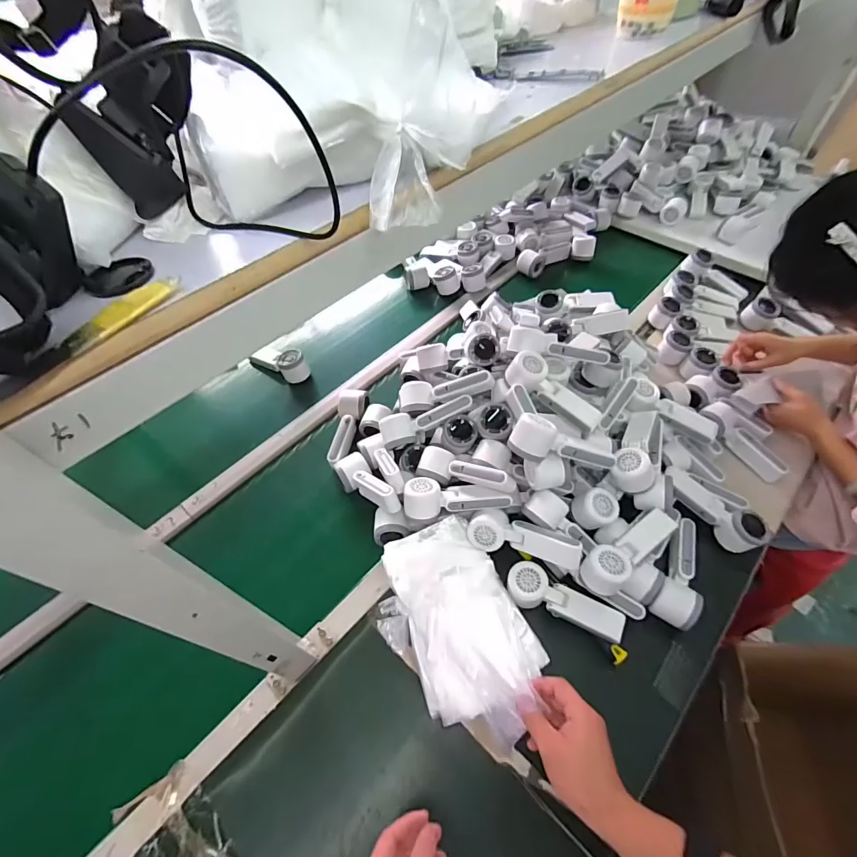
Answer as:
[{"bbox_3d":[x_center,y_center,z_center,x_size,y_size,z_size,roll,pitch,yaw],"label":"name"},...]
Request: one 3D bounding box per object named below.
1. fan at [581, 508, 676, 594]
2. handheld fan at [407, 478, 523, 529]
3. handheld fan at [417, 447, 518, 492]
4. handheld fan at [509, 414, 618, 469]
[{"bbox_3d":[0.298,0.179,0.636,0.167,0.062,0.059,-30,58,-18],"label":"fan"},{"bbox_3d":[0.056,0.114,0.683,0.189,0.056,0.060,-4,54,-1],"label":"handheld fan"},{"bbox_3d":[0.058,0.067,0.681,0.168,0.047,0.058,10,53,31],"label":"handheld fan"},{"bbox_3d":[0.200,0.027,0.637,0.170,0.051,0.049,15,53,-15],"label":"handheld fan"}]

